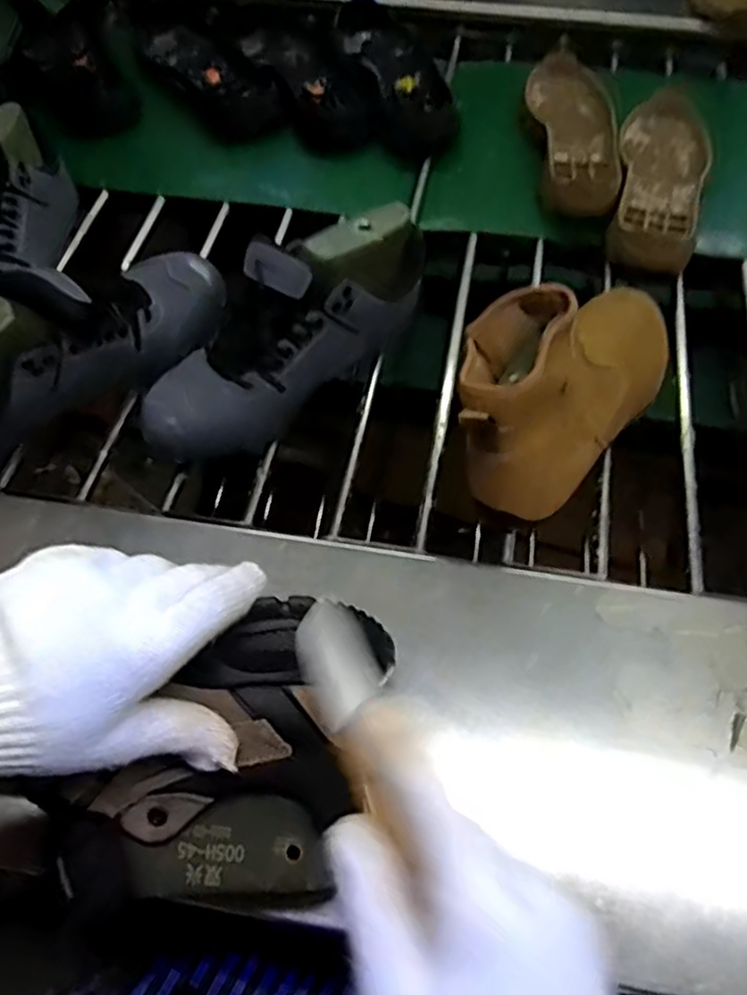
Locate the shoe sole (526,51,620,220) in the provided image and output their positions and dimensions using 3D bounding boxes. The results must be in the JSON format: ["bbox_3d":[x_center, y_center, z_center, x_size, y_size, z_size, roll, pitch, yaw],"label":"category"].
[{"bbox_3d":[0.229,-0.417,0.789,0.099,0.039,0.293,1,61,1],"label":"shoe sole"}]

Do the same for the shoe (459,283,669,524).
[{"bbox_3d":[0.156,-0.109,0.519,0.109,0.118,0.251,37,67,19],"label":"shoe"}]

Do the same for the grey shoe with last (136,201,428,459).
[{"bbox_3d":[-0.073,-0.138,0.560,0.280,0.115,0.091,-41,66,-4],"label":"grey shoe with last"}]

